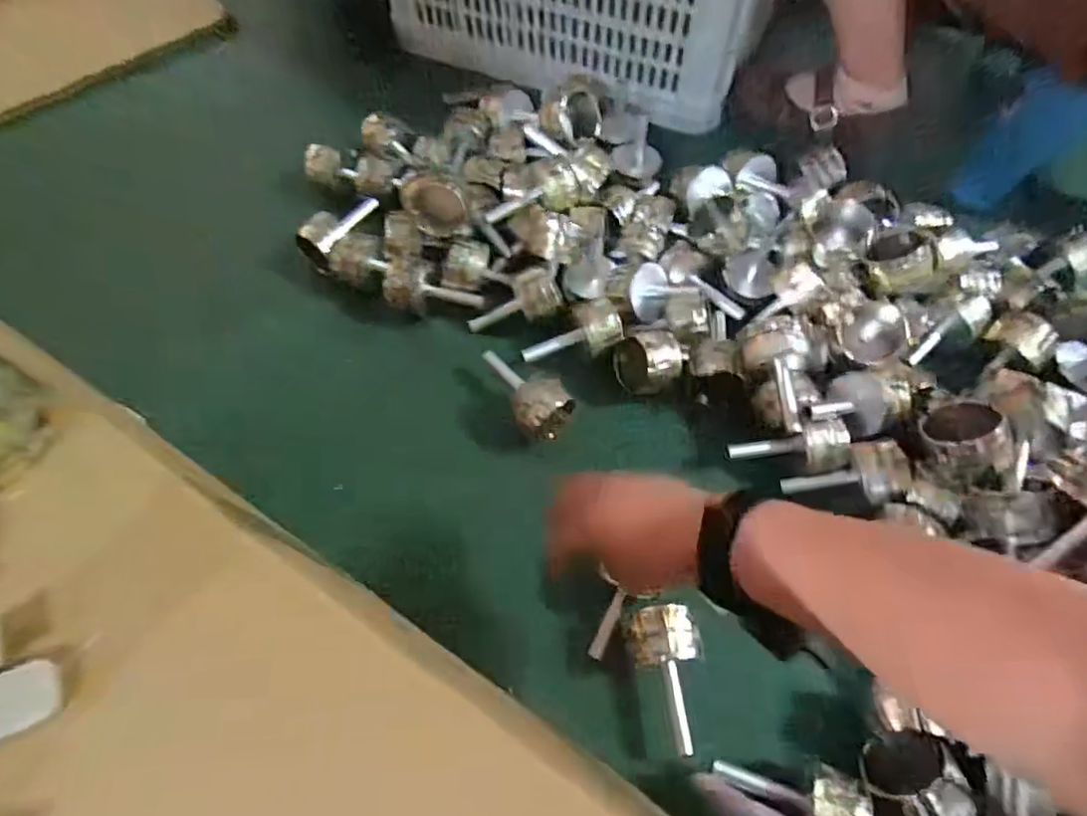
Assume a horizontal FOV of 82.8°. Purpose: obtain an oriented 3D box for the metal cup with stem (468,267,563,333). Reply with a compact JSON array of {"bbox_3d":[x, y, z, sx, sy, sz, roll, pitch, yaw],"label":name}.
[{"bbox_3d":[-0.032,-0.110,0.679,0.106,0.053,0.053,-22,61,13],"label":"metal cup with stem"}]

